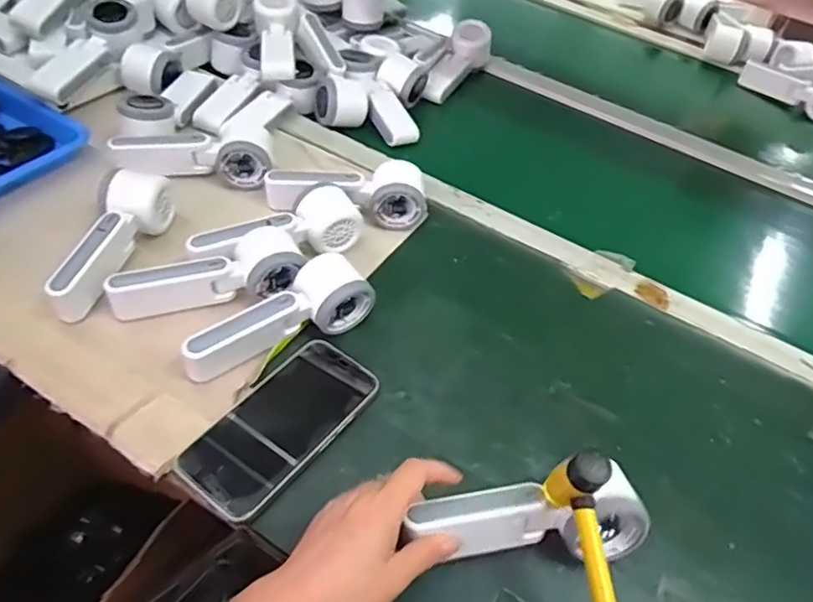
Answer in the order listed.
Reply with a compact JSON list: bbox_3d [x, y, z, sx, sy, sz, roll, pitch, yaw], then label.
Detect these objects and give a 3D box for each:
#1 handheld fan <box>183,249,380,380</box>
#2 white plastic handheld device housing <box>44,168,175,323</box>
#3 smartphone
[{"bbox_3d":[-0.109,0.015,0.522,0.166,0.048,0.052,-28,57,-30],"label":"handheld fan"},{"bbox_3d":[-0.267,-0.053,0.554,0.055,0.057,0.142,9,46,-2],"label":"white plastic handheld device housing"},{"bbox_3d":[-0.096,0.093,0.484,0.076,0.015,0.164,32,50,19],"label":"smartphone"}]

